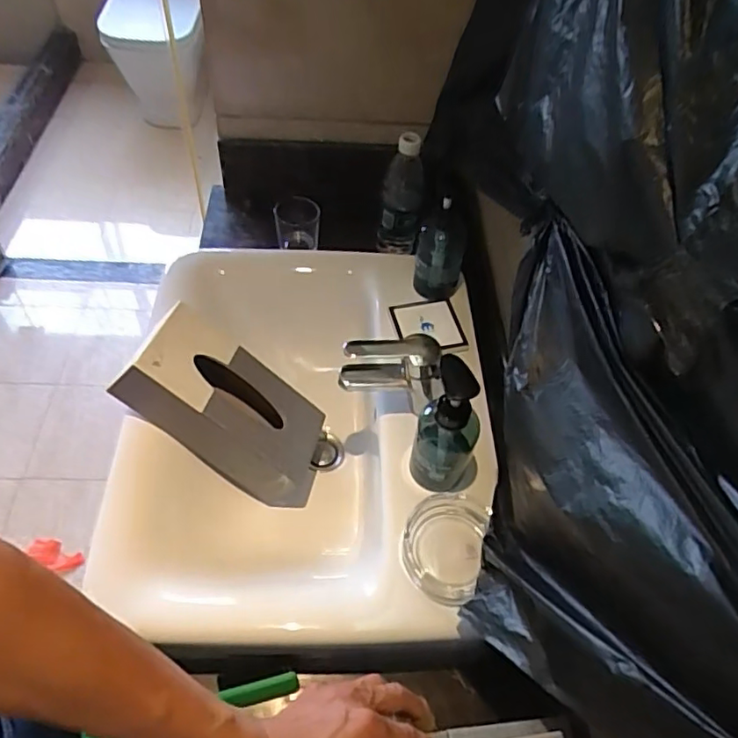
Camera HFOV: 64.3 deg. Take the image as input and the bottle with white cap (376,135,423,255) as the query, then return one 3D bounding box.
[{"bbox_3d":[0.053,-0.278,0.938,0.062,0.235,0.066,6,53,-1],"label":"bottle with white cap"}]

